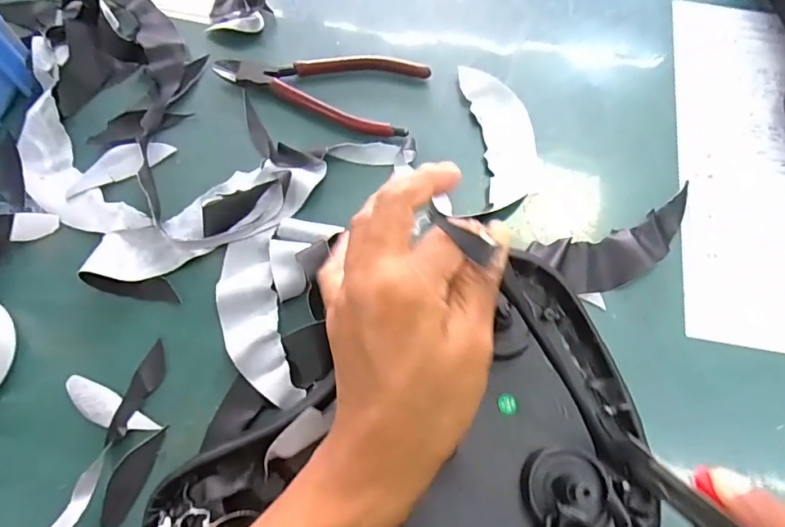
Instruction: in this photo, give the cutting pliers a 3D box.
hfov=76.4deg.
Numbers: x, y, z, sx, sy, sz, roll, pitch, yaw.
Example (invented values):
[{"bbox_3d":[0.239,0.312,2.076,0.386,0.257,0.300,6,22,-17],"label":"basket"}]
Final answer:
[{"bbox_3d":[-0.055,-0.140,0.377,0.152,0.009,0.070,17,68,5],"label":"cutting pliers"}]

